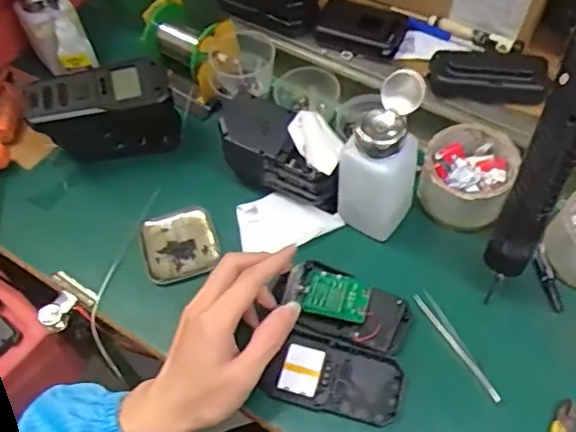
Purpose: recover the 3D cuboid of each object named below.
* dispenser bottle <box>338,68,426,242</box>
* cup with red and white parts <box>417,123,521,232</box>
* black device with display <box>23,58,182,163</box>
[{"bbox_3d":[0.077,-0.045,0.507,0.066,0.152,0.067,5,57,8],"label":"dispenser bottle"},{"bbox_3d":[0.167,-0.034,0.550,0.078,0.066,0.079,-2,57,3],"label":"cup with red and white parts"},{"bbox_3d":[-0.176,-0.099,0.586,0.127,0.087,0.059,-12,57,-4],"label":"black device with display"}]

